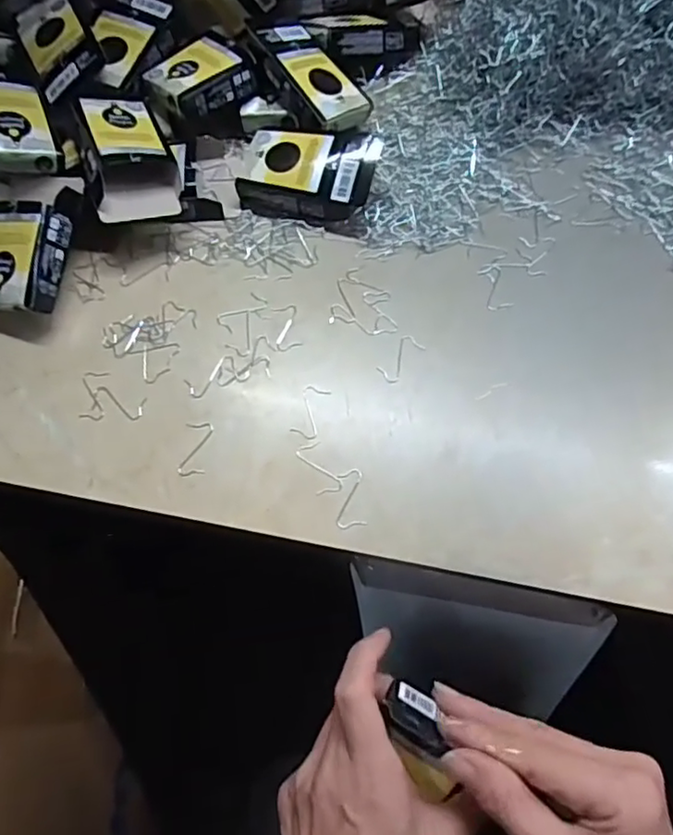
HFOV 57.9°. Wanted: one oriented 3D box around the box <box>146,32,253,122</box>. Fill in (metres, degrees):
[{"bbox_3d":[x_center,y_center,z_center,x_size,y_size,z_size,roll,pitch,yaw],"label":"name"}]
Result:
[{"bbox_3d":[-0.103,-0.252,0.457,0.070,0.029,0.054,-38,68,-16],"label":"box"}]

